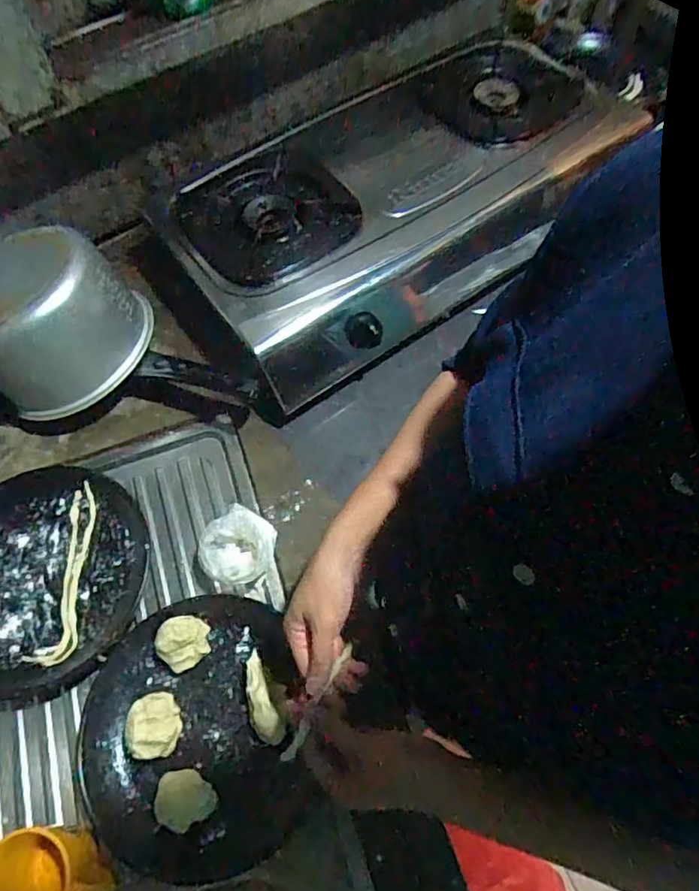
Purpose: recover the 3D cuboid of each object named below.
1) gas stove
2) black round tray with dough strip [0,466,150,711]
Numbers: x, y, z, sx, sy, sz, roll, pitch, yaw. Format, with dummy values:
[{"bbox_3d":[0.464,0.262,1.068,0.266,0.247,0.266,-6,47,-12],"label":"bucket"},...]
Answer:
[{"bbox_3d":[0.074,-0.399,0.852,0.673,0.139,0.449,-32,68,-13],"label":"gas stove"},{"bbox_3d":[-0.374,0.154,0.639,0.257,0.017,0.267,-1,65,1],"label":"black round tray with dough strip"}]

